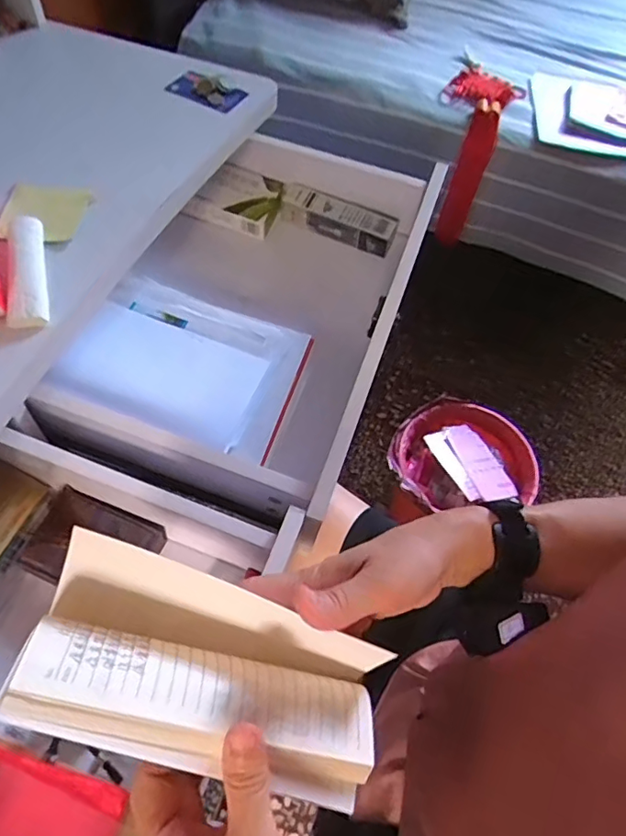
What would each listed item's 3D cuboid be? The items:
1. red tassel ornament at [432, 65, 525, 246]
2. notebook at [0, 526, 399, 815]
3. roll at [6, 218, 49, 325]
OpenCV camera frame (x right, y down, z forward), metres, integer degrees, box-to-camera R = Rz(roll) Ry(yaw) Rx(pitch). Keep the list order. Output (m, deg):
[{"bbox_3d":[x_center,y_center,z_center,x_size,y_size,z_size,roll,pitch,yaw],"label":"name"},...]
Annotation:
[{"bbox_3d":[0.327,-0.566,1.210,0.134,0.326,0.132,27,60,12],"label":"red tassel ornament"},{"bbox_3d":[-0.056,0.147,0.312,0.198,0.057,0.091,25,57,-13],"label":"notebook"},{"bbox_3d":[-0.249,-0.130,0.472,0.029,0.020,0.124,-11,60,-11],"label":"roll"}]

